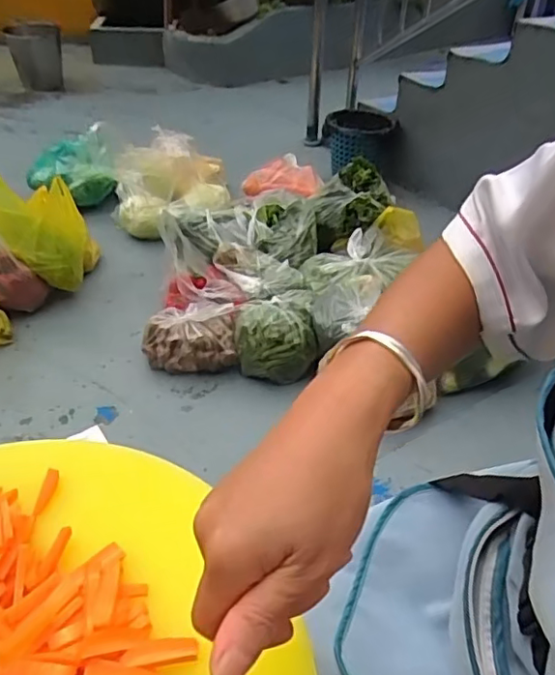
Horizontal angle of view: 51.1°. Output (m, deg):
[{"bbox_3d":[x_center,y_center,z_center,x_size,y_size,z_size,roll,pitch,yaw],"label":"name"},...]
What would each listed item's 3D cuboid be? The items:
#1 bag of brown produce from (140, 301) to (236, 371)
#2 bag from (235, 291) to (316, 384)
[{"bbox_3d":[-0.240,0.005,1.586,0.249,0.141,0.134,-2,39,-5],"label":"bag of brown produce"},{"bbox_3d":[-0.006,-0.006,1.572,0.201,0.169,0.205,-4,39,-8],"label":"bag"}]

